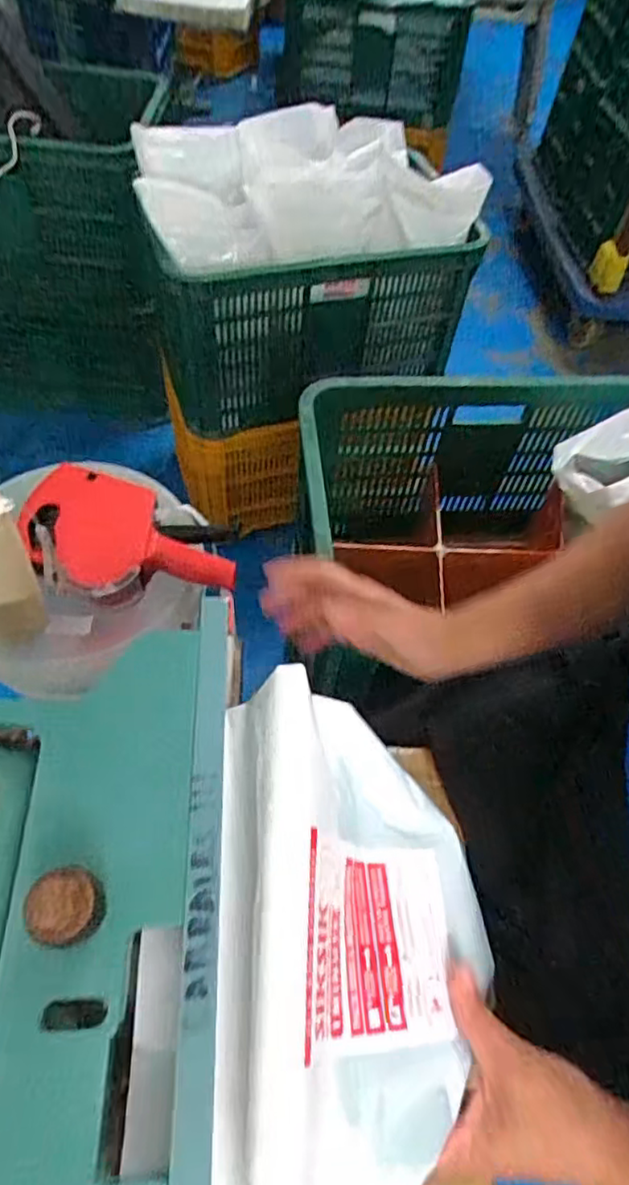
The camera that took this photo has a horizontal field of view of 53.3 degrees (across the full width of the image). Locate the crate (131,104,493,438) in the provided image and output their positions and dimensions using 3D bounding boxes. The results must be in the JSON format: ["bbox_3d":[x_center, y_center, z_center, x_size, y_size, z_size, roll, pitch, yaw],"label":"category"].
[{"bbox_3d":[-0.013,-0.553,1.075,0.530,0.342,0.352,-15,60,-14],"label":"crate"}]

